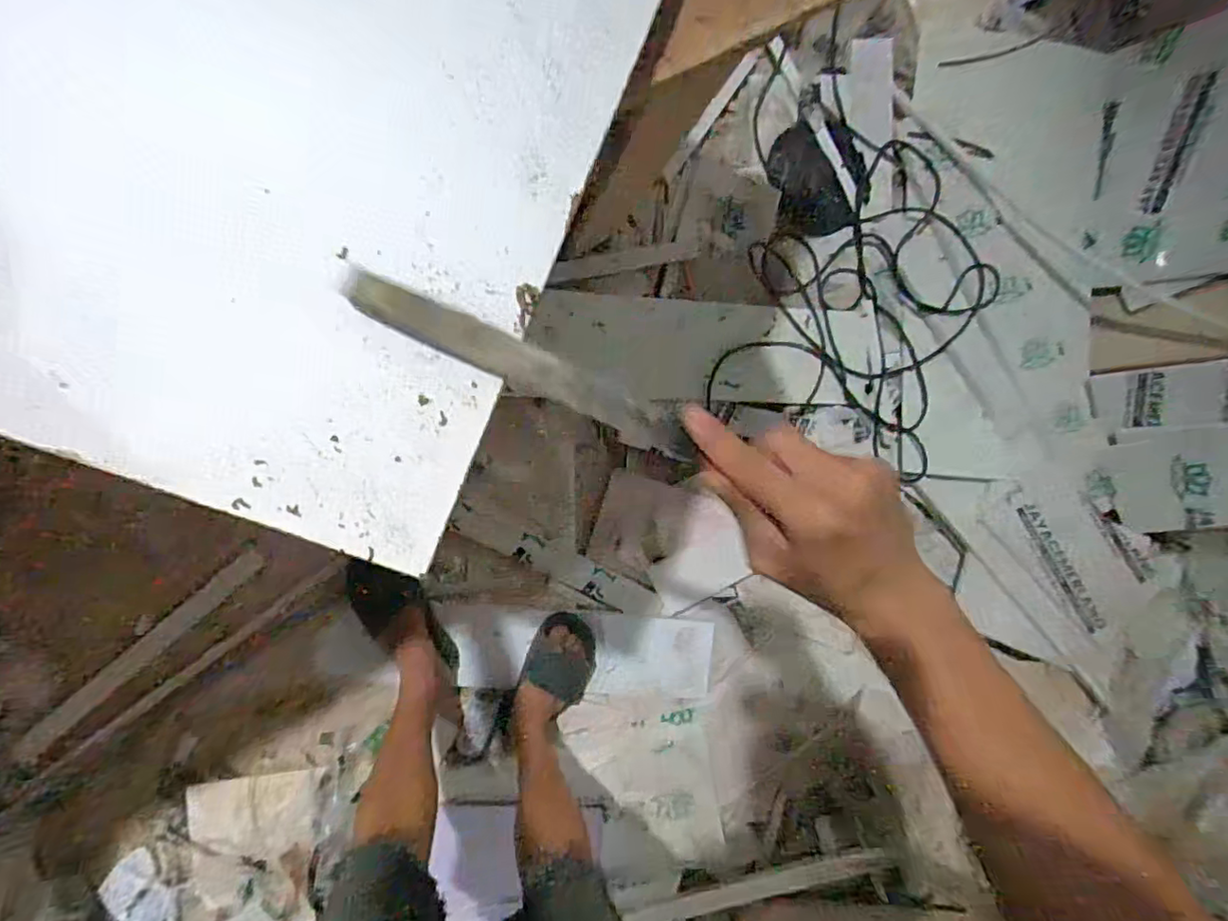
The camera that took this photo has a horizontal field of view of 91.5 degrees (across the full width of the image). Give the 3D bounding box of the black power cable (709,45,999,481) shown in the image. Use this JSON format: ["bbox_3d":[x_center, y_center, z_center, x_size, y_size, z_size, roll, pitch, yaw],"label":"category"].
[{"bbox_3d":[0.468,-0.347,1.164,0.543,0.056,0.619,15,92,-13],"label":"black power cable"}]

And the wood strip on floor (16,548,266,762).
[{"bbox_3d":[-0.815,0.331,1.040,0.478,0.010,0.039,-43,101,-12],"label":"wood strip on floor"}]

